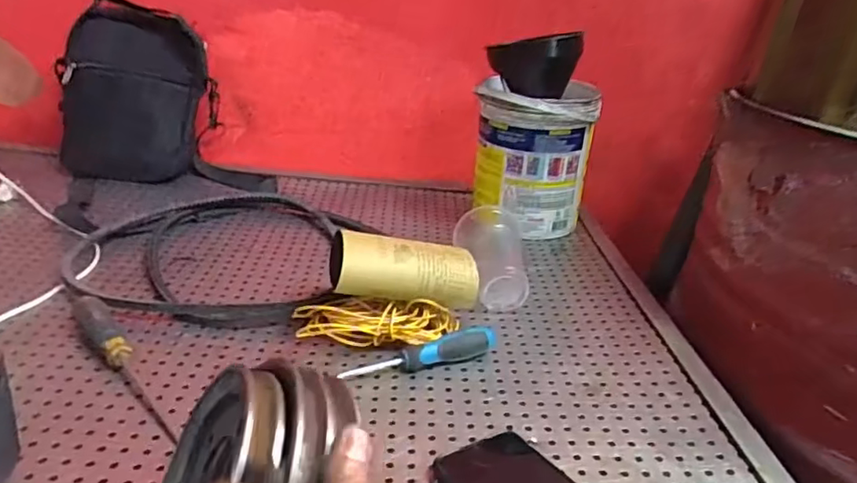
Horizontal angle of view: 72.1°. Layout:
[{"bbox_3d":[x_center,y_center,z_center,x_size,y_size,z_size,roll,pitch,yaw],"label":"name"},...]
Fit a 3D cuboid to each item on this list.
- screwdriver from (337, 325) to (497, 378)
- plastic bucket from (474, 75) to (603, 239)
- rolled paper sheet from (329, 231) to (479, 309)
[{"bbox_3d":[-0.004,0.106,0.564,0.155,0.031,0.022,-3,24,-19],"label":"screwdriver"},{"bbox_3d":[0.148,-0.113,0.865,0.164,0.212,0.167,11,24,13],"label":"plastic bucket"},{"bbox_3d":[-0.028,0.027,0.599,0.158,0.063,0.052,-3,24,-19],"label":"rolled paper sheet"}]

